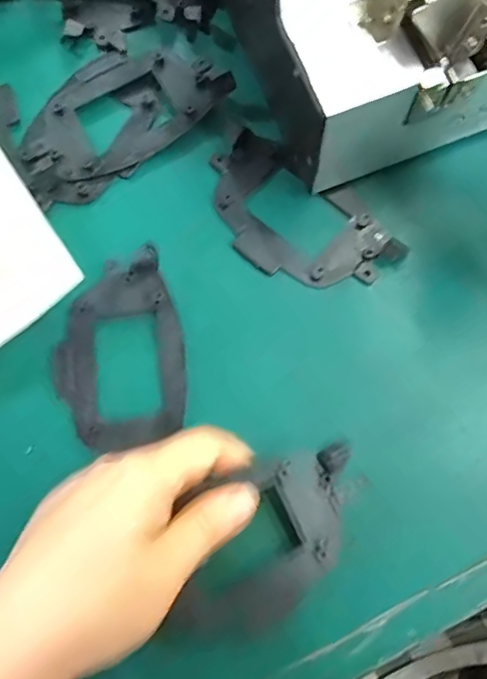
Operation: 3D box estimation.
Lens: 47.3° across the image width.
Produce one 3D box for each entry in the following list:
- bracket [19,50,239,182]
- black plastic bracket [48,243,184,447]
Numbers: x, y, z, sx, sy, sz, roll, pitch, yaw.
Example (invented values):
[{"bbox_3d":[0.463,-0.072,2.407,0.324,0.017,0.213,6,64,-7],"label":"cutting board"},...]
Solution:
[{"bbox_3d":[-0.076,-0.139,0.328,0.120,0.015,0.070,-37,79,-5],"label":"bracket"},{"bbox_3d":[-0.069,0.007,0.298,0.073,0.010,0.097,-19,77,-1],"label":"black plastic bracket"}]

